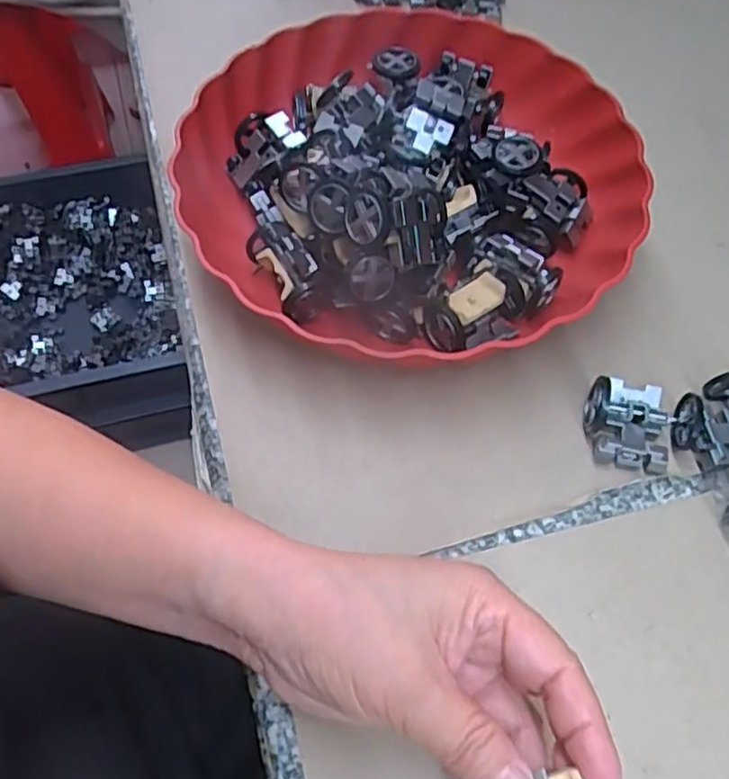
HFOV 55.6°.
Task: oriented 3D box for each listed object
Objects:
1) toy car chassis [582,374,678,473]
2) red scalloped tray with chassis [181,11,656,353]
[{"bbox_3d":[0.128,0.015,0.335,0.039,0.021,0.044,10,61,3],"label":"toy car chassis"},{"bbox_3d":[0.025,-0.131,0.388,0.236,0.062,0.219,41,66,18],"label":"red scalloped tray with chassis"}]

